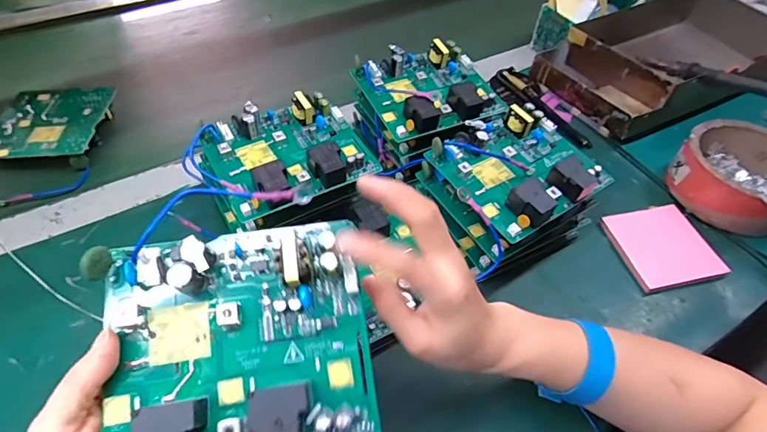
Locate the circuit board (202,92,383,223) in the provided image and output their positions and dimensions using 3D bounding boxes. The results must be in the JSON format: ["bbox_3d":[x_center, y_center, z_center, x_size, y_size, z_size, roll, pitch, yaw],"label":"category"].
[{"bbox_3d":[-0.081,-0.058,0.401,0.129,0.033,0.117,-26,55,-23],"label":"circuit board"}]

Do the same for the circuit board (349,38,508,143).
[{"bbox_3d":[0.049,-0.137,0.464,0.133,0.026,0.106,-16,52,-16],"label":"circuit board"}]

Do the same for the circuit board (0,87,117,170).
[{"bbox_3d":[-0.380,-0.102,0.520,0.109,0.027,0.127,-3,50,-5],"label":"circuit board"}]

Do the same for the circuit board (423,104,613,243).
[{"bbox_3d":[0.119,-0.045,0.394,0.143,0.031,0.106,-25,55,-22],"label":"circuit board"}]

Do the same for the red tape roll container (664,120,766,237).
[{"bbox_3d":[0.374,-0.042,0.476,0.114,0.057,0.118,-34,59,-27],"label":"red tape roll container"}]

